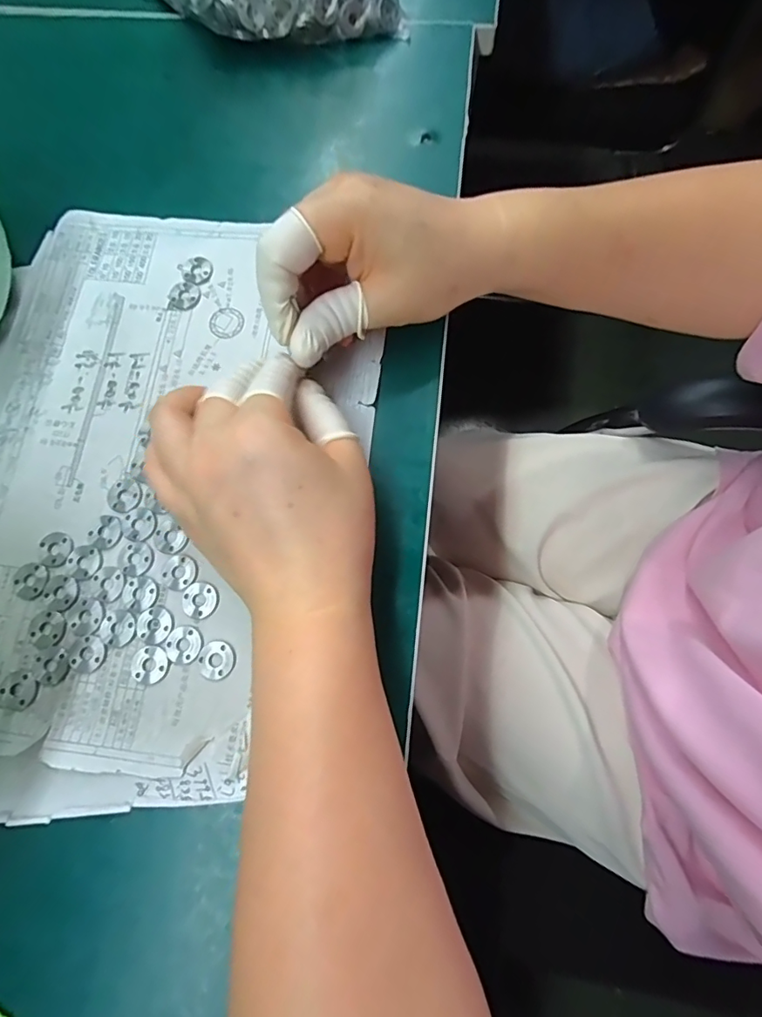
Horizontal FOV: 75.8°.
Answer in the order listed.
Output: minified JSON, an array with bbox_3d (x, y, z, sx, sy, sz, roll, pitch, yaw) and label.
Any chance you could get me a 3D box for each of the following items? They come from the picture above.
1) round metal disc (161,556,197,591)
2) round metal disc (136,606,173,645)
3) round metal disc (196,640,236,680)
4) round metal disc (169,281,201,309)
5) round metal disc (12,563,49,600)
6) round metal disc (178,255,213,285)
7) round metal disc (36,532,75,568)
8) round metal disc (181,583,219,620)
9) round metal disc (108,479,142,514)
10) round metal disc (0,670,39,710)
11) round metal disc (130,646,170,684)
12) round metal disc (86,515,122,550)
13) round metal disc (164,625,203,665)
[{"bbox_3d":[-0.097,0.031,0.235,0.017,0.004,0.017,-1,75,3],"label":"round metal disc"},{"bbox_3d":[-0.106,0.054,0.228,0.017,0.004,0.017,-1,75,3],"label":"round metal disc"},{"bbox_3d":[-0.076,0.070,0.224,0.017,0.004,0.016,-1,75,3],"label":"round metal disc"},{"bbox_3d":[-0.111,-0.121,0.276,0.017,0.004,0.017,-35,76,-6],"label":"round metal disc"},{"bbox_3d":[-0.171,0.035,0.237,0.017,0.004,0.017,-1,75,3],"label":"round metal disc"},{"bbox_3d":[-0.105,-0.136,0.279,0.017,0.004,0.018,-30,76,-5],"label":"round metal disc"},{"bbox_3d":[-0.161,0.020,0.241,0.017,0.004,0.017,-1,75,3],"label":"round metal disc"},{"bbox_3d":[-0.086,0.043,0.231,0.017,0.004,0.017,-1,75,3],"label":"round metal disc"},{"bbox_3d":[-0.130,-0.007,0.247,0.018,0.004,0.017,-1,75,3],"label":"round metal disc"},{"bbox_3d":[-0.167,0.083,0.224,0.018,0.004,0.017,-1,75,3],"label":"round metal disc"},{"bbox_3d":[-0.106,0.072,0.224,0.017,0.004,0.016,-1,75,3],"label":"round metal disc"},{"bbox_3d":[-0.137,0.011,0.241,0.017,0.004,0.017,-1,75,3],"label":"round metal disc"},{"bbox_3d":[-0.092,0.063,0.226,0.017,0.004,0.017,-1,75,3],"label":"round metal disc"}]

